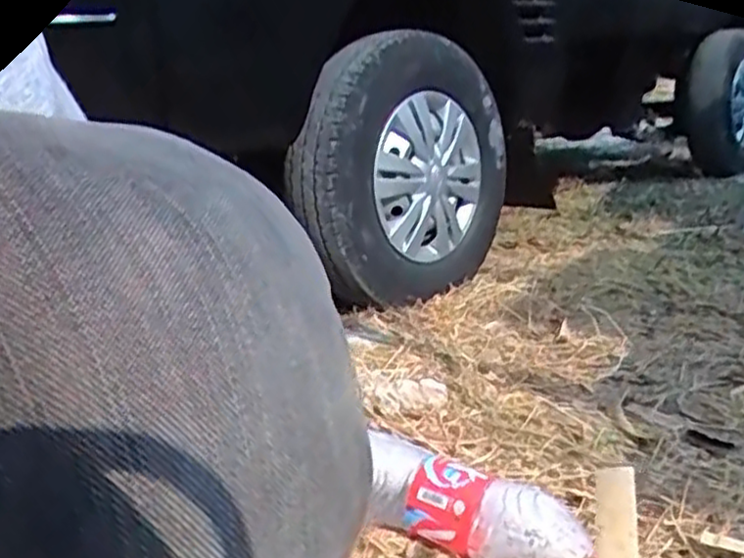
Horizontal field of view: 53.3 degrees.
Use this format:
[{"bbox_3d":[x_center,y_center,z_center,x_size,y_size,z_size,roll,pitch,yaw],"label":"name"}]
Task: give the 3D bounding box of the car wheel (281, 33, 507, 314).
[{"bbox_3d":[0.087,-0.225,1.559,0.163,0.509,0.608,6,17,36],"label":"car wheel"}]

